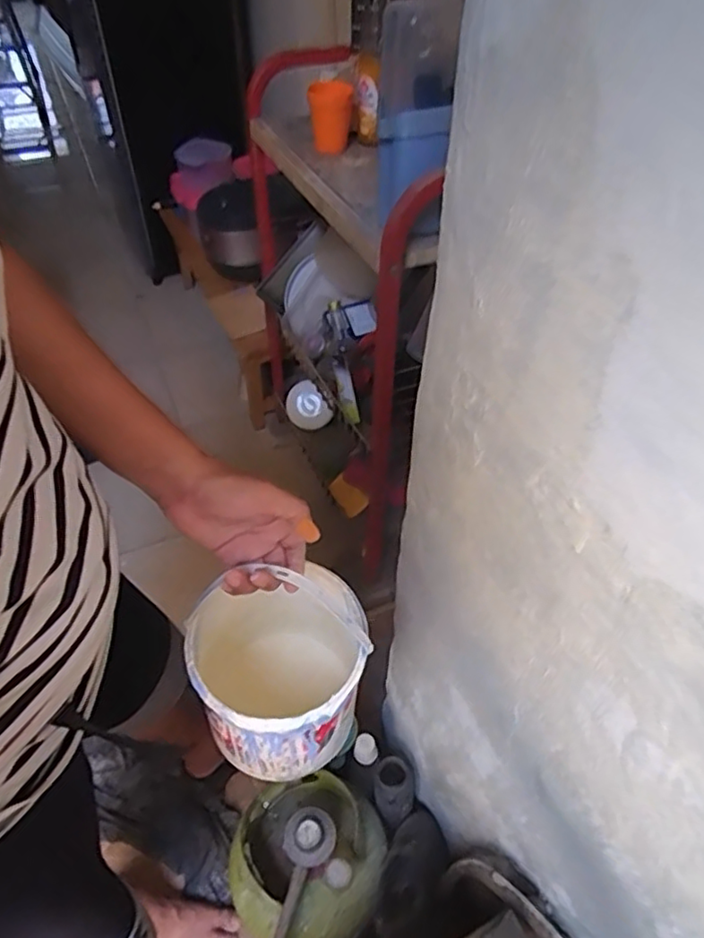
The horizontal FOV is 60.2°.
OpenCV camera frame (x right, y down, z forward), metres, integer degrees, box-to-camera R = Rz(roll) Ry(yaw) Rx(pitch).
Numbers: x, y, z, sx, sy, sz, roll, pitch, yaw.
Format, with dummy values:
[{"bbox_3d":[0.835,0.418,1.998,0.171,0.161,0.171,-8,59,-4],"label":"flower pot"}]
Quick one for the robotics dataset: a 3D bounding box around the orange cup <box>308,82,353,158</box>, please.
[{"bbox_3d":[-0.040,-0.686,1.185,0.089,0.094,0.098,1,48,-2],"label":"orange cup"}]

